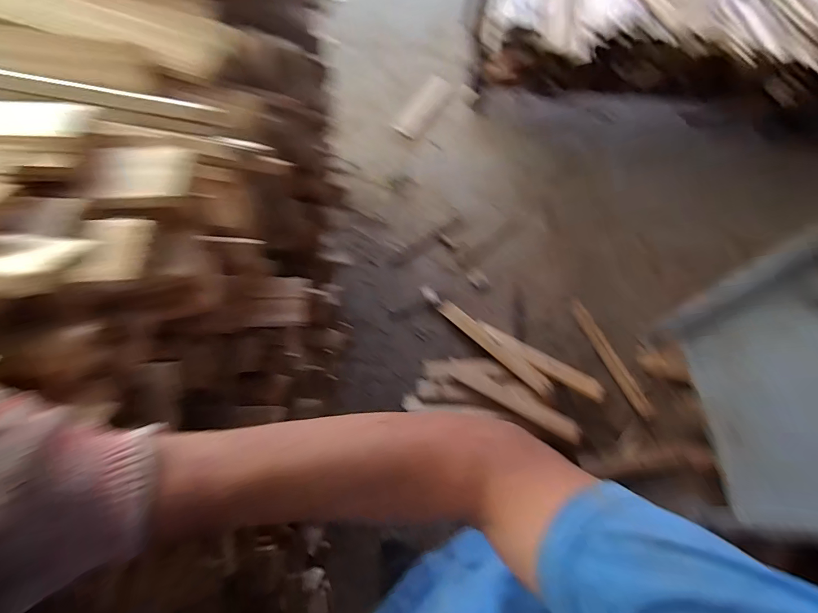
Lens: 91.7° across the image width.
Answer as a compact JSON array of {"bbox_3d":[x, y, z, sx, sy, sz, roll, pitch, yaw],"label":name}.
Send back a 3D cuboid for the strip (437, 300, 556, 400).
[{"bbox_3d":[0.342,0.158,1.581,0.077,0.016,0.559,-43,67,-12],"label":"strip"}]

